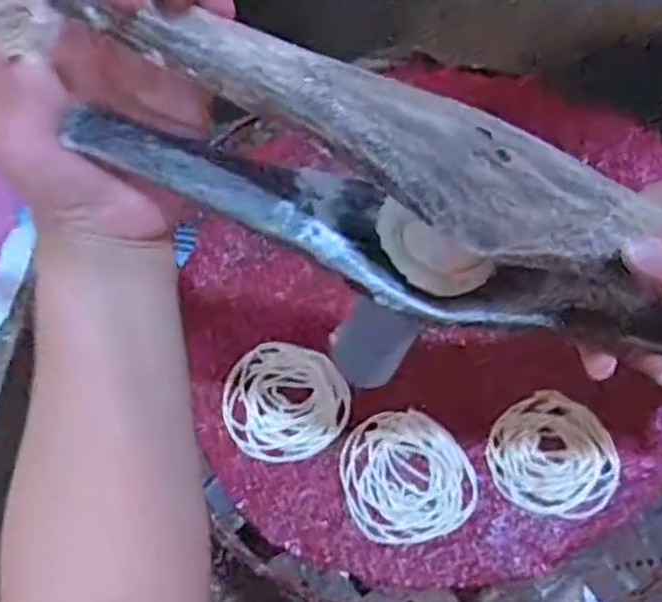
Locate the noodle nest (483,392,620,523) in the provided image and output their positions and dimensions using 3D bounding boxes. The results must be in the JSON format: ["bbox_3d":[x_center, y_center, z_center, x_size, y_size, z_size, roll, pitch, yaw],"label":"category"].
[{"bbox_3d":[0.124,0.084,0.412,0.069,0.005,0.068,0,61,0],"label":"noodle nest"}]

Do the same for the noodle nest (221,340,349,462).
[{"bbox_3d":[-0.026,0.057,0.430,0.069,0.006,0.071,0,61,0],"label":"noodle nest"}]

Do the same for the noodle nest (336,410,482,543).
[{"bbox_3d":[0.042,0.096,0.409,0.069,0.004,0.070,0,61,0],"label":"noodle nest"}]

